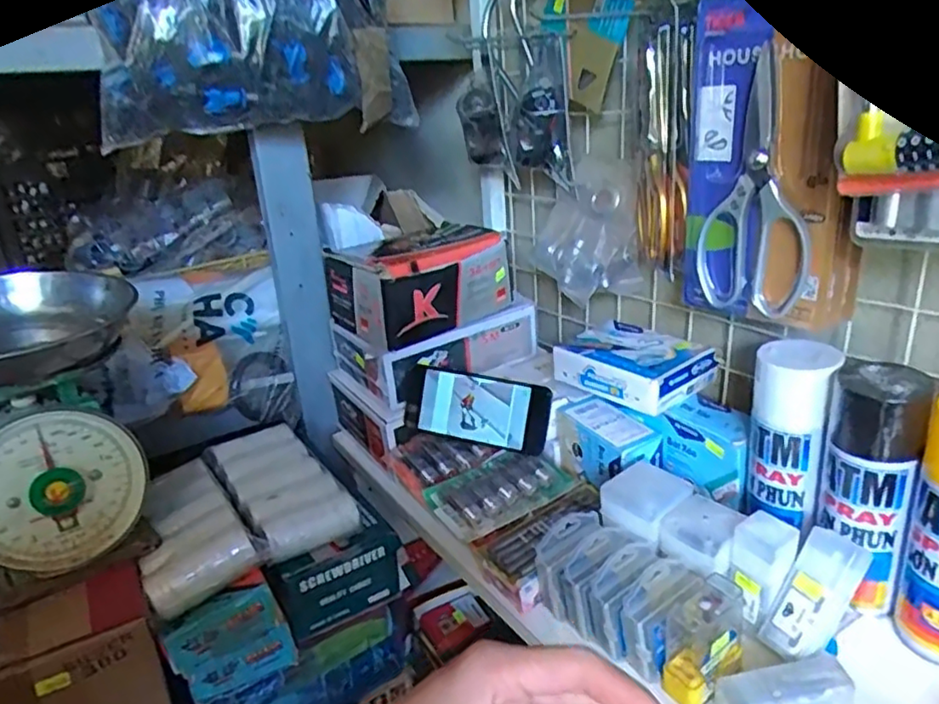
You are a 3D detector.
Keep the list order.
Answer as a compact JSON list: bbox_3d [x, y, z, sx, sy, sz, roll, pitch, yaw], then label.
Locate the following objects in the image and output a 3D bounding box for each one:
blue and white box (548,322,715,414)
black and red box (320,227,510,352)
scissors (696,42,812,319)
[{"bbox_3d":[0.178,0.013,0.698,0.104,0.044,0.142,-18,25,-32],"label":"blue and white box"},{"bbox_3d":[-0.058,-0.085,0.779,0.187,0.091,0.159,-17,24,-29],"label":"black and red box"},{"bbox_3d":[0.232,-0.129,0.521,0.017,0.197,0.090,-18,25,-31],"label":"scissors"}]

